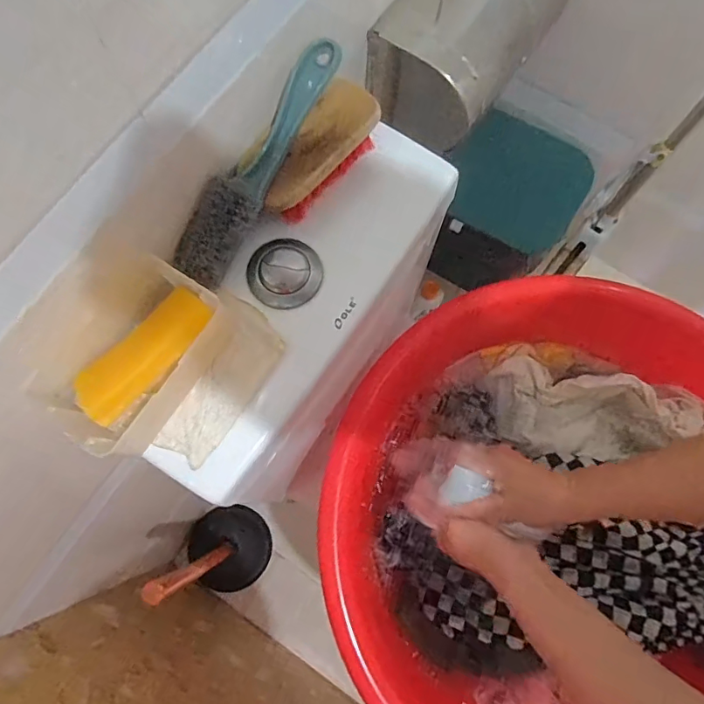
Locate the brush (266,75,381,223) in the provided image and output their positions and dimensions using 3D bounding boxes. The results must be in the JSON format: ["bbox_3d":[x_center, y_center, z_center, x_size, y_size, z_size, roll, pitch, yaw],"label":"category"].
[{"bbox_3d":[-0.024,-0.156,0.399,0.047,0.035,0.127,31,78,6],"label":"brush"}]

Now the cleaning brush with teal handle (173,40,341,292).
[{"bbox_3d":[-0.070,-0.140,0.365,0.041,0.028,0.194,31,91,6],"label":"cleaning brush with teal handle"}]

